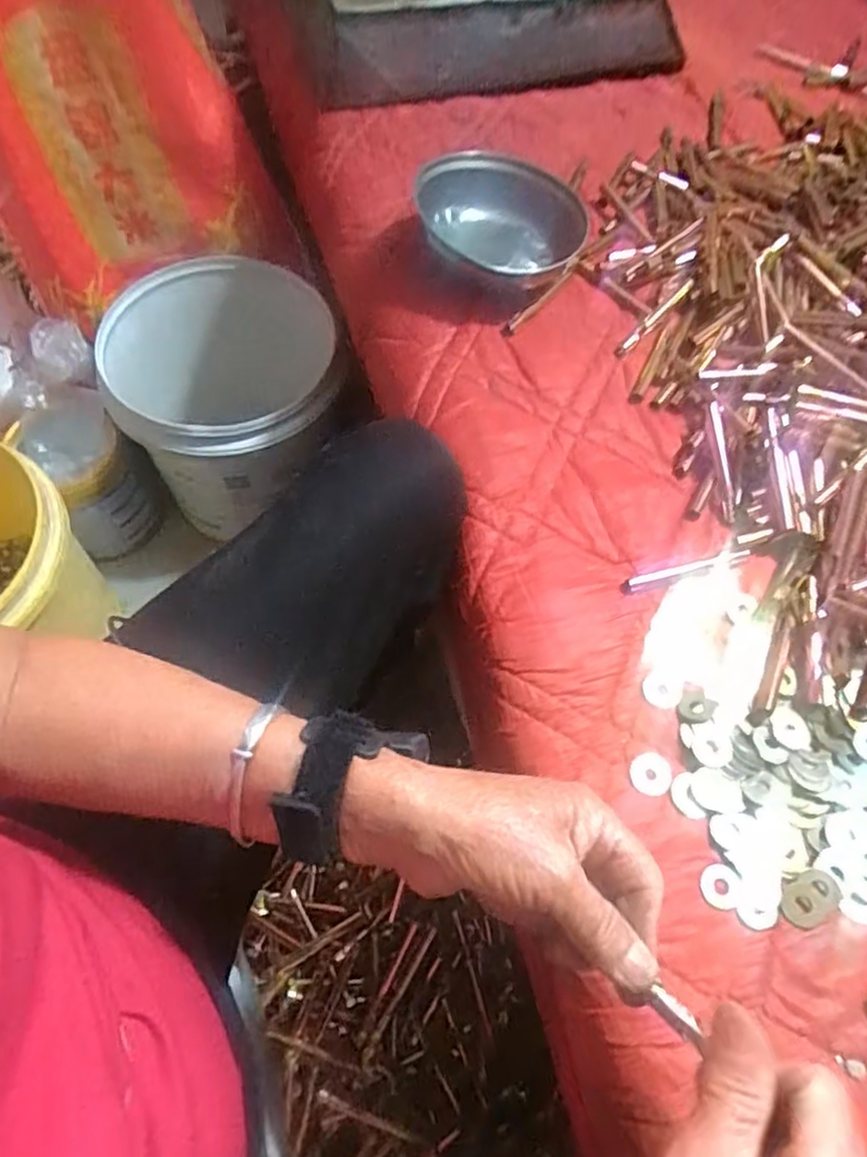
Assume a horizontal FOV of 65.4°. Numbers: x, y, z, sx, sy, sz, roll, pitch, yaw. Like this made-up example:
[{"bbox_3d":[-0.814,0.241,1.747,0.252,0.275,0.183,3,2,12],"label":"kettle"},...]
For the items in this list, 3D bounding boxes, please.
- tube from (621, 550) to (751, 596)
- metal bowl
[{"bbox_3d":[0.169,-0.005,0.454,0.095,0.006,0.011,-15,65,-9],"label":"tube"},{"bbox_3d":[0.049,-0.289,0.559,0.134,0.055,0.134,1,64,-2],"label":"metal bowl"}]

